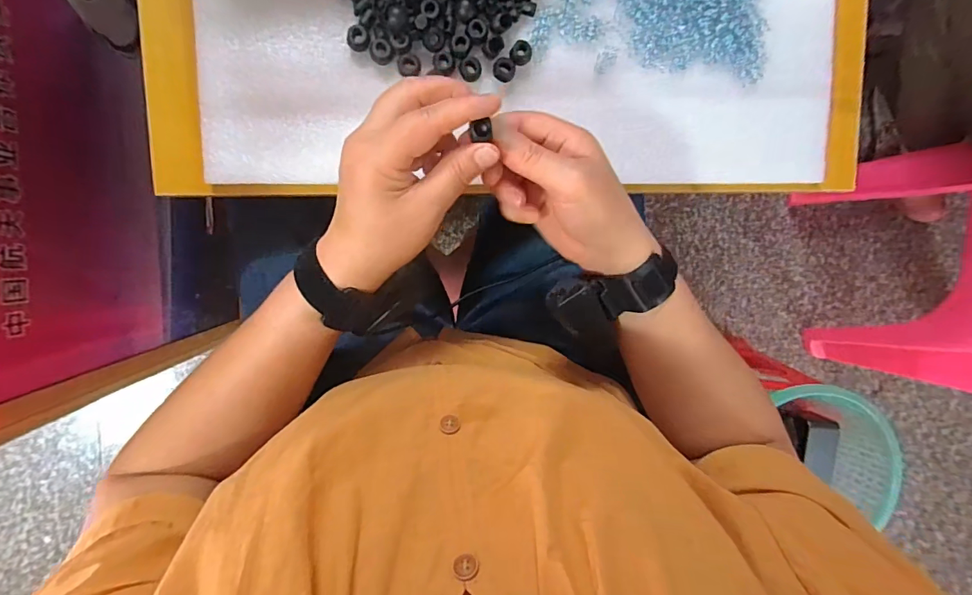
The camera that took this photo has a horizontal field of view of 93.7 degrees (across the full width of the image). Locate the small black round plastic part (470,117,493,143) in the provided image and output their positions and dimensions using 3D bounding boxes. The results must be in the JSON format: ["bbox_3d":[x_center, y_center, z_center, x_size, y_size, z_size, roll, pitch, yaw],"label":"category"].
[{"bbox_3d":[-0.002,-0.103,0.282,0.015,0.005,0.012,-2,96,-6],"label":"small black round plastic part"}]

